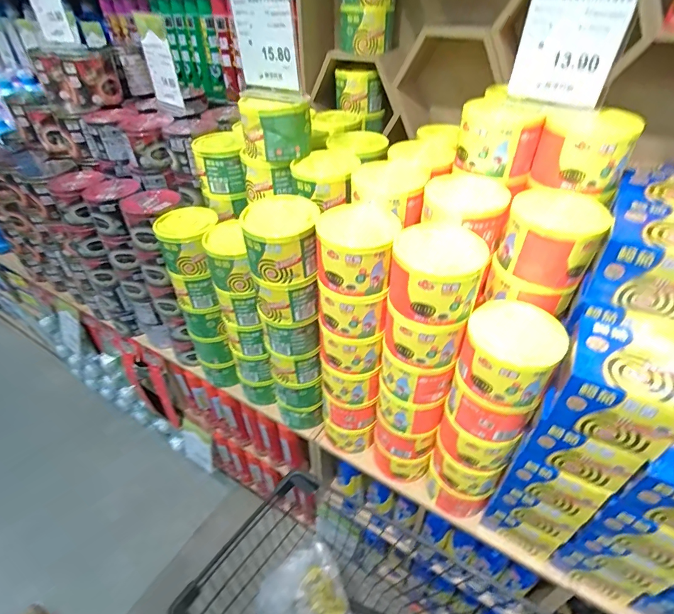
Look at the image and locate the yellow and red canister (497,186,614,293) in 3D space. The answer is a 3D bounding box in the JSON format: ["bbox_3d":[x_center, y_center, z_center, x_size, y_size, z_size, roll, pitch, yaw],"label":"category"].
[{"bbox_3d":[0.345,-0.114,0.640,0.141,0.106,0.137,19,44,23],"label":"yellow and red canister"}]

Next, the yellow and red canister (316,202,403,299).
[{"bbox_3d":[0.031,-0.101,0.684,0.137,0.108,0.142,-2,40,-1],"label":"yellow and red canister"}]

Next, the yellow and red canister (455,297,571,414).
[{"bbox_3d":[0.277,0.075,0.631,0.134,0.107,0.144,-1,40,1],"label":"yellow and red canister"}]

